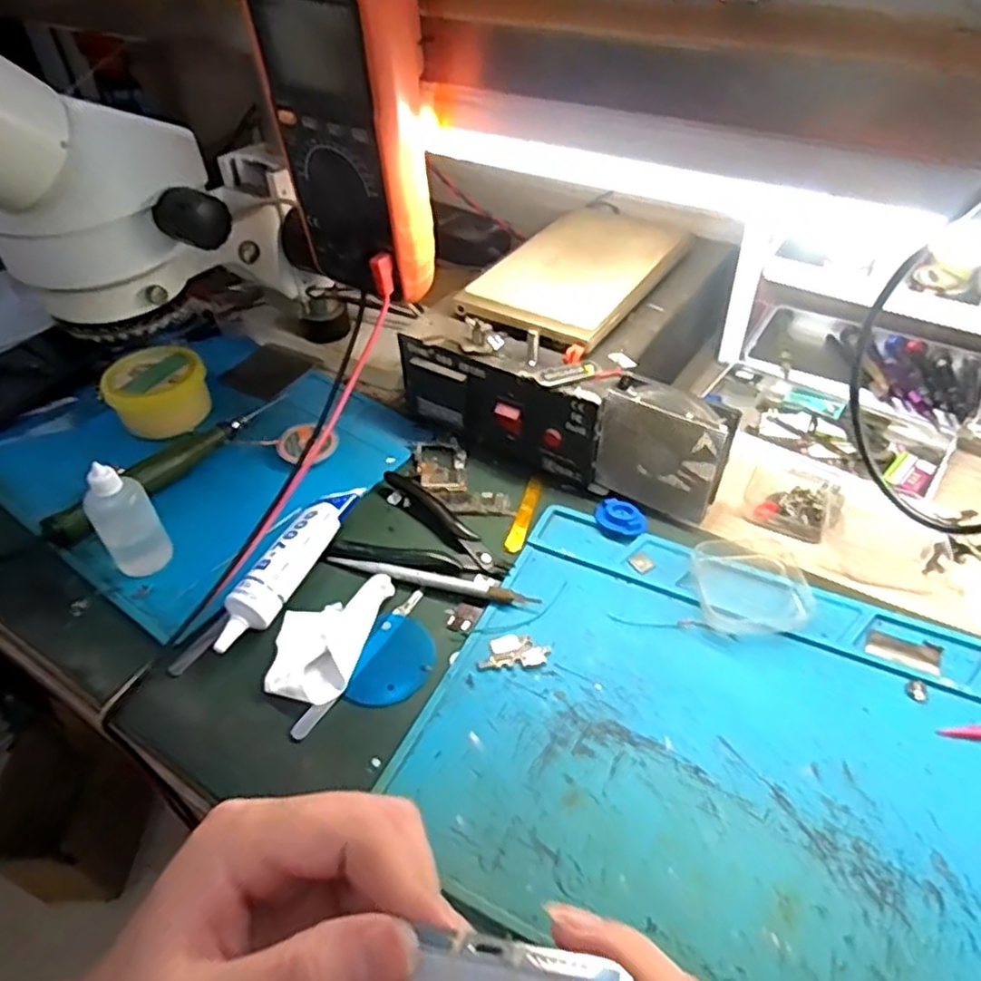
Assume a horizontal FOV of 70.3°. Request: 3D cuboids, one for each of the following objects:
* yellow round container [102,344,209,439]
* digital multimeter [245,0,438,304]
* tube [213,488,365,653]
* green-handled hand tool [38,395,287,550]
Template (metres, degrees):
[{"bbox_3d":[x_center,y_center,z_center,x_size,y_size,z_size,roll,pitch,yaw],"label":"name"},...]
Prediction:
[{"bbox_3d":[-0.271,-0.080,0.572,0.075,0.046,0.064,-24,48,-20],"label":"yellow round container"},{"bbox_3d":[-0.080,-0.200,0.398,0.087,0.172,0.049,24,51,25],"label":"digital multimeter"},{"bbox_3d":[-0.128,0.047,0.449,0.026,0.028,0.132,16,48,19],"label":"tube"},{"bbox_3d":[-0.239,-0.023,0.525,0.023,0.023,0.194,25,51,26],"label":"green-handled hand tool"}]

